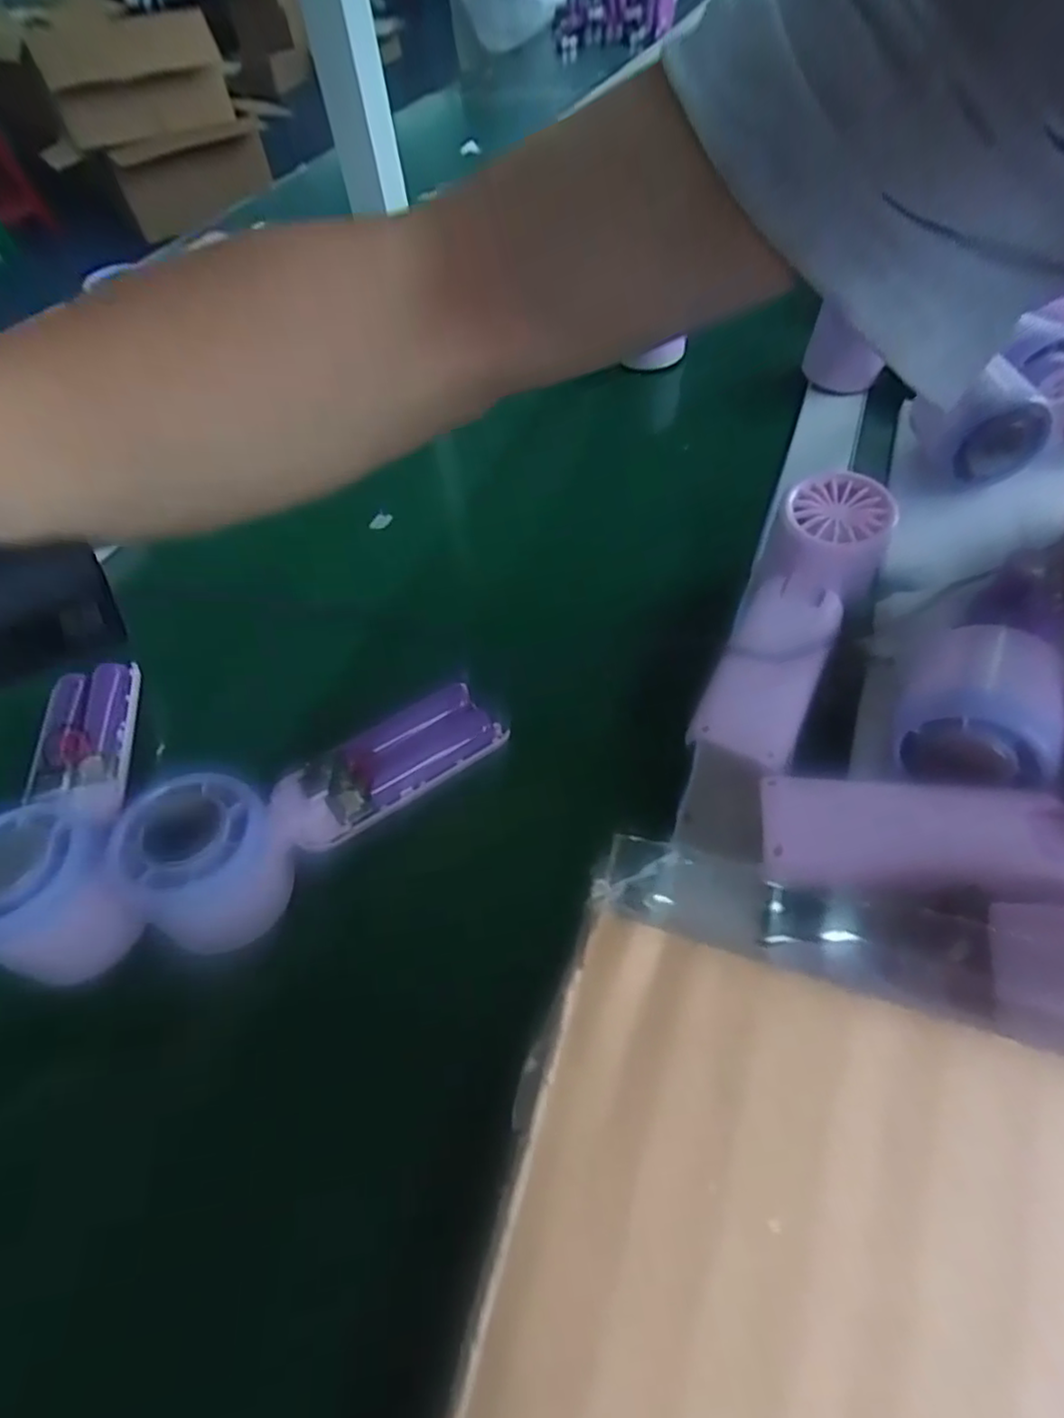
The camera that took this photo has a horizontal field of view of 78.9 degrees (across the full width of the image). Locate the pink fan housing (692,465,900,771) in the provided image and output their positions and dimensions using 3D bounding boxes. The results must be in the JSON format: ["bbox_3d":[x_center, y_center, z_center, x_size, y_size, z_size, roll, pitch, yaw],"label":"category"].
[{"bbox_3d":[0.124,-0.045,0.303,0.053,0.047,0.154,21,57,17],"label":"pink fan housing"}]

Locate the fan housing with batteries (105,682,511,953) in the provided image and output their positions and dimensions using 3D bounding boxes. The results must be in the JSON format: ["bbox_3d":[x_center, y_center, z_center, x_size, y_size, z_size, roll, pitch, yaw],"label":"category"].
[{"bbox_3d":[-0.086,0.034,0.276,0.156,0.046,0.049,-30,58,-18],"label":"fan housing with batteries"}]

